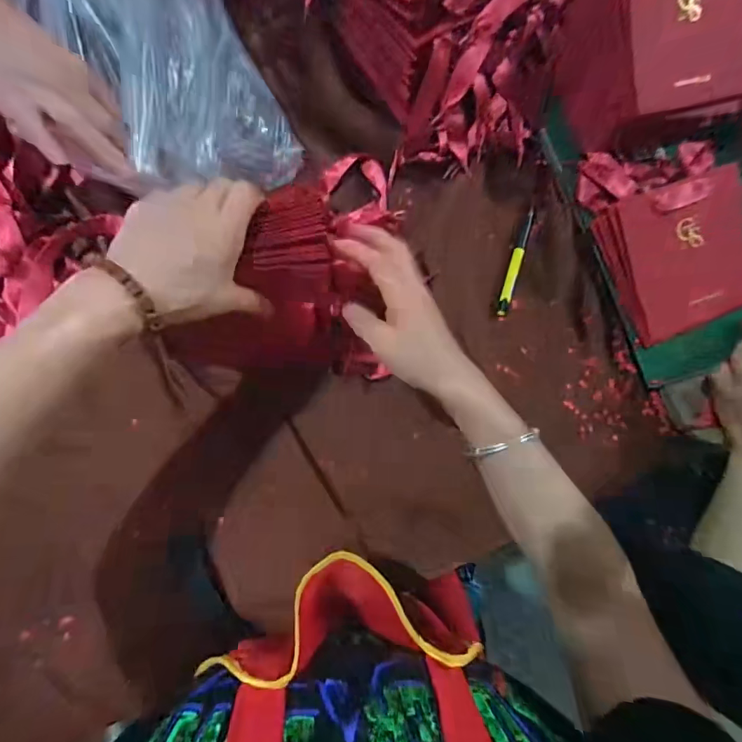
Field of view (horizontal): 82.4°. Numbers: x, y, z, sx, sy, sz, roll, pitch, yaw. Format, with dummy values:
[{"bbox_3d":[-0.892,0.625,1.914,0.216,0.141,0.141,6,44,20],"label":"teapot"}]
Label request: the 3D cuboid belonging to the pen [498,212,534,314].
[{"bbox_3d":[0.155,-0.117,0.452,0.011,0.010,0.119,18,80,1],"label":"pen"}]

